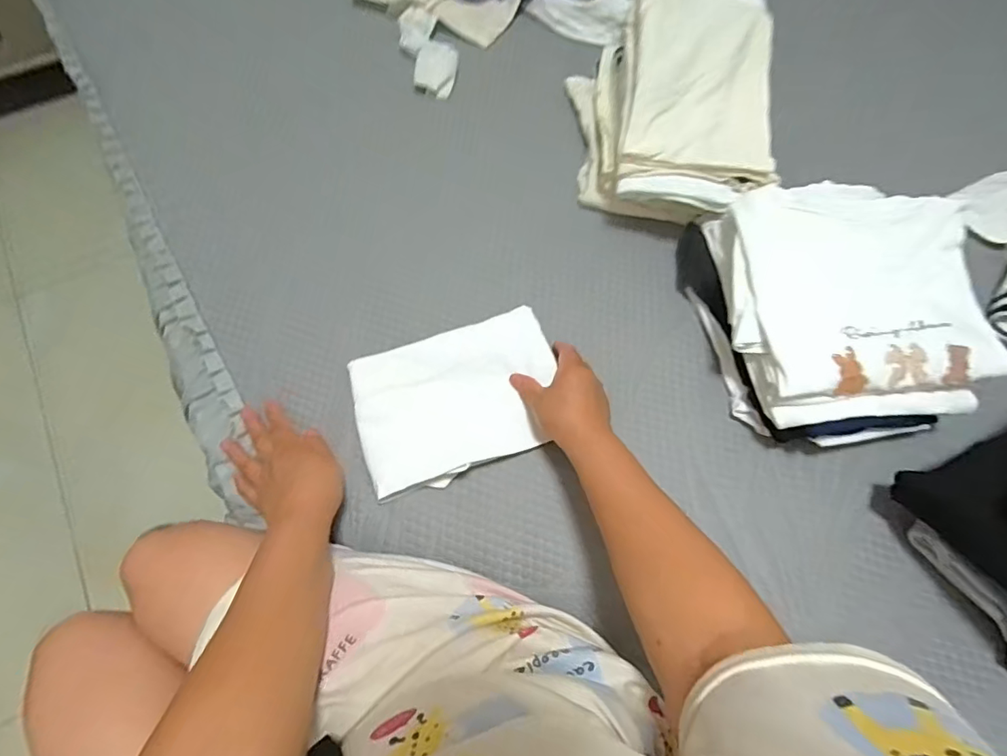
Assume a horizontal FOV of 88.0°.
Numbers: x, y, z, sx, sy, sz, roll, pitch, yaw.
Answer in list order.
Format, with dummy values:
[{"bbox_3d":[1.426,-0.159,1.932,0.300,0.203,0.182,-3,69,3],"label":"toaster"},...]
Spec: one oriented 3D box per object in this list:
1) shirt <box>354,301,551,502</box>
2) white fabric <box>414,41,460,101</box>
[{"bbox_3d":[-0.046,0.022,0.550,0.212,0.022,0.145,-19,71,-9],"label":"shirt"},{"bbox_3d":[-0.093,-0.431,0.724,0.054,0.011,0.074,13,87,-5],"label":"white fabric"}]

